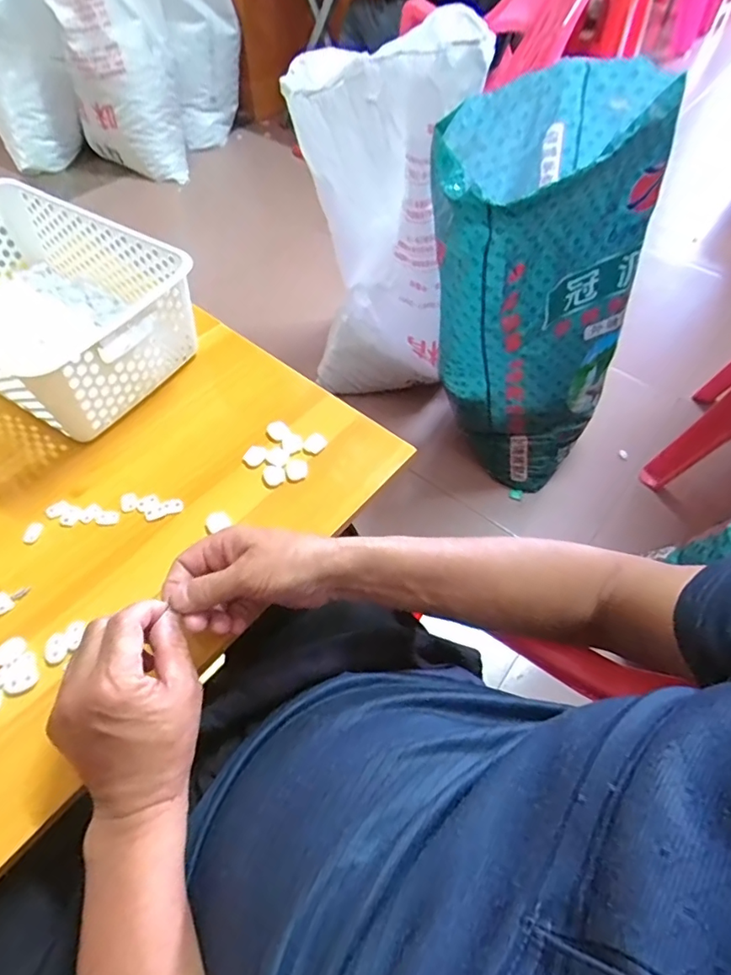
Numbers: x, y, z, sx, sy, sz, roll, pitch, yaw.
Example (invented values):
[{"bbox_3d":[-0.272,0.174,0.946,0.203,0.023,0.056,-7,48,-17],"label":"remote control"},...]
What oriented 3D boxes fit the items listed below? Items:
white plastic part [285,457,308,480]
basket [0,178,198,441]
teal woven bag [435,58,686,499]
[{"bbox_3d":[-0.069,-0.019,0.533,0.022,0.004,0.024,1,55,-2],"label":"white plastic part"},{"bbox_3d":[-0.350,-0.196,0.579,0.308,0.119,0.190,28,59,16],"label":"basket"},{"bbox_3d":[0.286,-0.326,0.957,0.375,0.611,0.305,8,55,3],"label":"teal woven bag"}]

